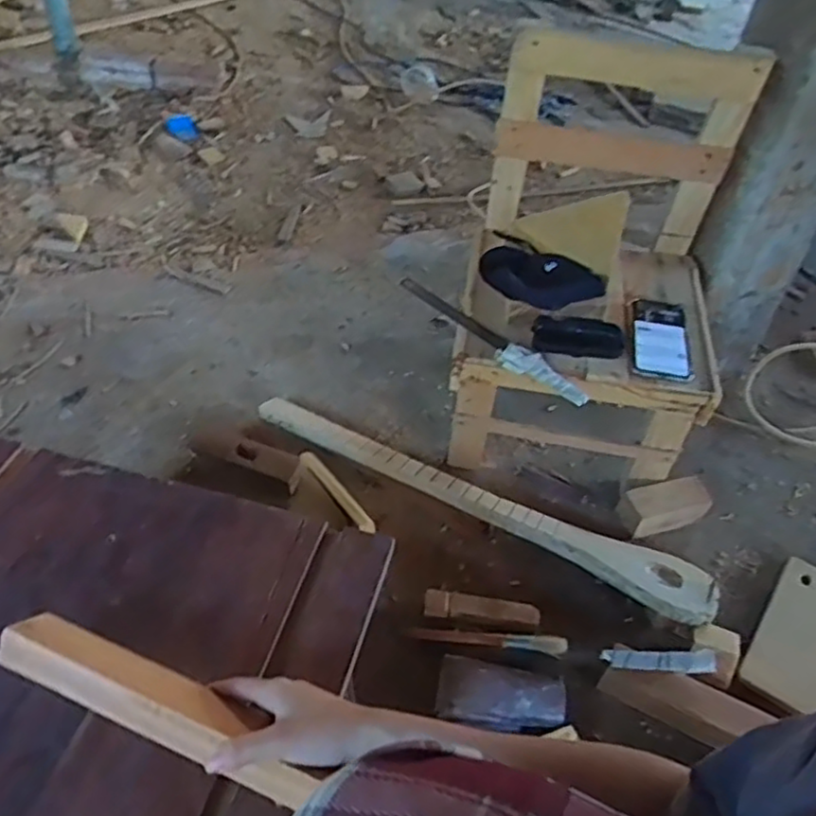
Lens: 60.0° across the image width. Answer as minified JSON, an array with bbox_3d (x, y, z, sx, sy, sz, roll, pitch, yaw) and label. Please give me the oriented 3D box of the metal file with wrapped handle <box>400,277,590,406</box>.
[{"bbox_3d":[0.096,-0.092,0.889,0.037,0.033,0.302,-29,54,-30],"label":"metal file with wrapped handle"}]

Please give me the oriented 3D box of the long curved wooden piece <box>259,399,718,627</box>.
[{"bbox_3d":[0.084,0.116,0.972,0.664,0.060,0.106,24,47,18],"label":"long curved wooden piece"}]

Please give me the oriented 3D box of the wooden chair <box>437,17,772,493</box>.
[{"bbox_3d":[0.249,-0.189,0.916,0.314,0.468,0.353,9,46,3],"label":"wooden chair"}]

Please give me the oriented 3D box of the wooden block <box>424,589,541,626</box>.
[{"bbox_3d":[0.088,0.239,0.843,0.135,0.022,0.031,9,44,4],"label":"wooden block"}]

